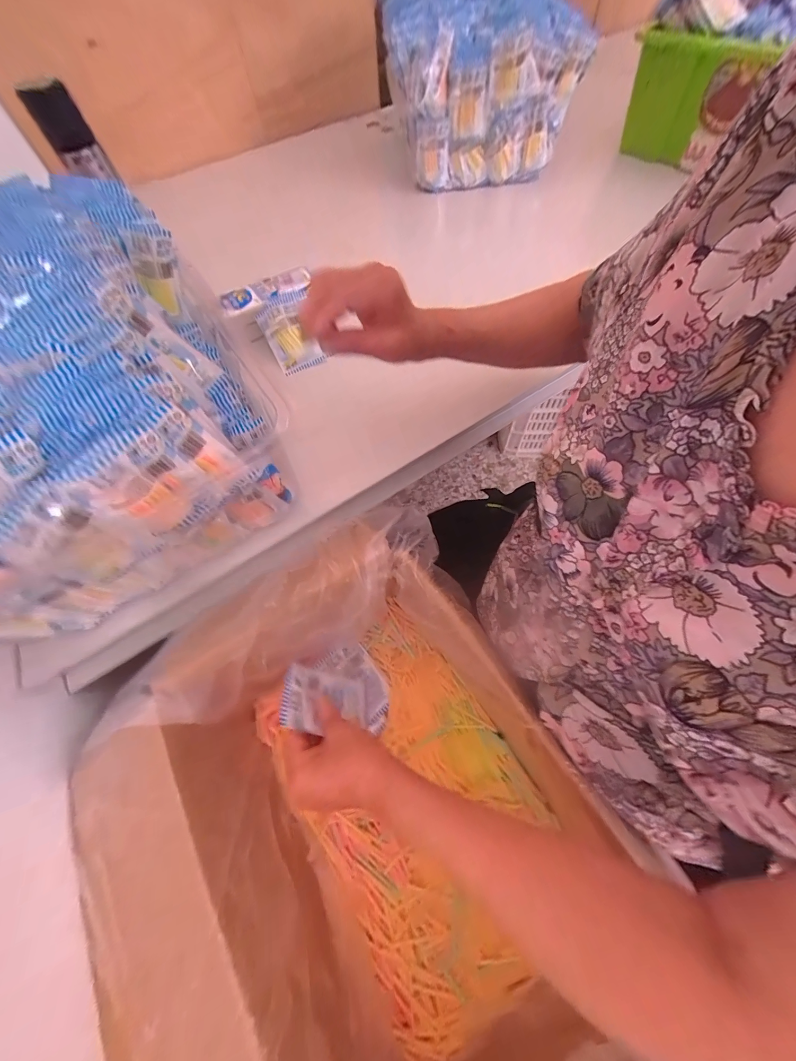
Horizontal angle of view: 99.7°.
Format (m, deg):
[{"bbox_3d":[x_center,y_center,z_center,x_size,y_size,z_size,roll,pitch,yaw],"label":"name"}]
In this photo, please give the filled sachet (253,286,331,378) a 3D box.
[{"bbox_3d":[-0.157,-0.287,0.494,0.076,0.018,0.123,-25,85,13],"label":"filled sachet"}]

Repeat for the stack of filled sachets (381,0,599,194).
[{"bbox_3d":[0.153,-0.910,0.698,0.306,0.200,0.367,-11,63,-2],"label":"stack of filled sachets"}]

